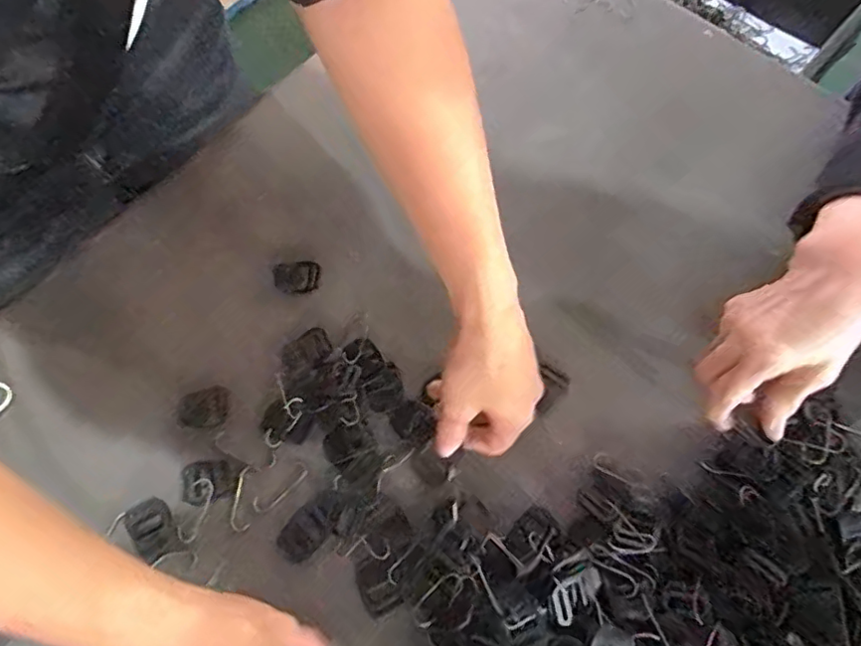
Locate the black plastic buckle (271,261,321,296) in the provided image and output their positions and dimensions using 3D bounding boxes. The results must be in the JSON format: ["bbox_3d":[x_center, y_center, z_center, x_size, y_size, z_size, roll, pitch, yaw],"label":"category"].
[{"bbox_3d":[-0.110,-0.037,0.475,0.039,0.007,0.030,-7,69,0],"label":"black plastic buckle"}]

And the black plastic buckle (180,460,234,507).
[{"bbox_3d":[-0.165,0.119,0.425,0.037,0.004,0.031,-4,69,1],"label":"black plastic buckle"}]

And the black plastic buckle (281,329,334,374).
[{"bbox_3d":[-0.097,0.023,0.450,0.039,0.004,0.028,-34,72,-9],"label":"black plastic buckle"}]

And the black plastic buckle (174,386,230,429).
[{"bbox_3d":[-0.176,0.067,0.447,0.042,0.004,0.032,-12,70,-2],"label":"black plastic buckle"}]

